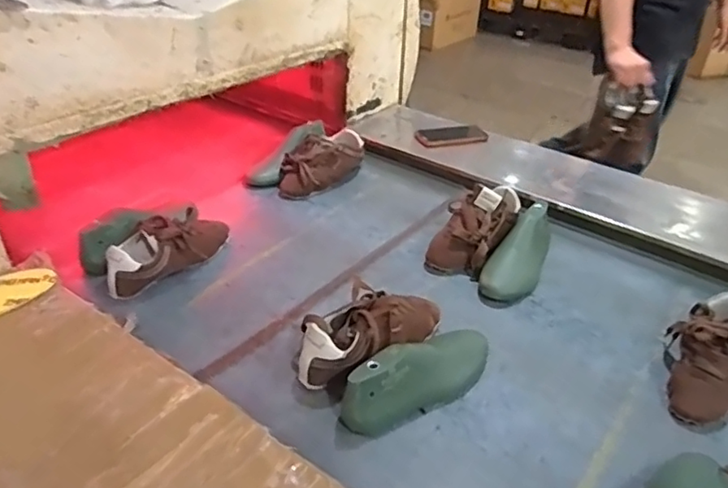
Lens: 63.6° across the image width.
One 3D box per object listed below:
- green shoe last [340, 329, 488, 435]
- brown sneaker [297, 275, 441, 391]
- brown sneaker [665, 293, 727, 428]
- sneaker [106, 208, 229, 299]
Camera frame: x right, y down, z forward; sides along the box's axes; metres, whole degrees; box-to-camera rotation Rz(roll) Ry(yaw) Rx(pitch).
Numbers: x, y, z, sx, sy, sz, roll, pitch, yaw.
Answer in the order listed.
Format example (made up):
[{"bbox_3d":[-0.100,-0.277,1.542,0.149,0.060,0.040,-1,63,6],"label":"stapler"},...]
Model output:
[{"bbox_3d":[0.082,0.164,0.770,0.245,0.081,0.072,-26,42,-34],"label":"green shoe last"},{"bbox_3d":[0.009,0.116,0.829,0.232,0.087,0.088,-24,41,-33],"label":"brown sneaker"},{"bbox_3d":[0.482,0.144,0.810,0.111,0.078,0.229,26,41,32],"label":"brown sneaker"},{"bbox_3d":[-0.330,0.005,0.986,0.090,0.083,0.233,24,40,29],"label":"sneaker"}]

